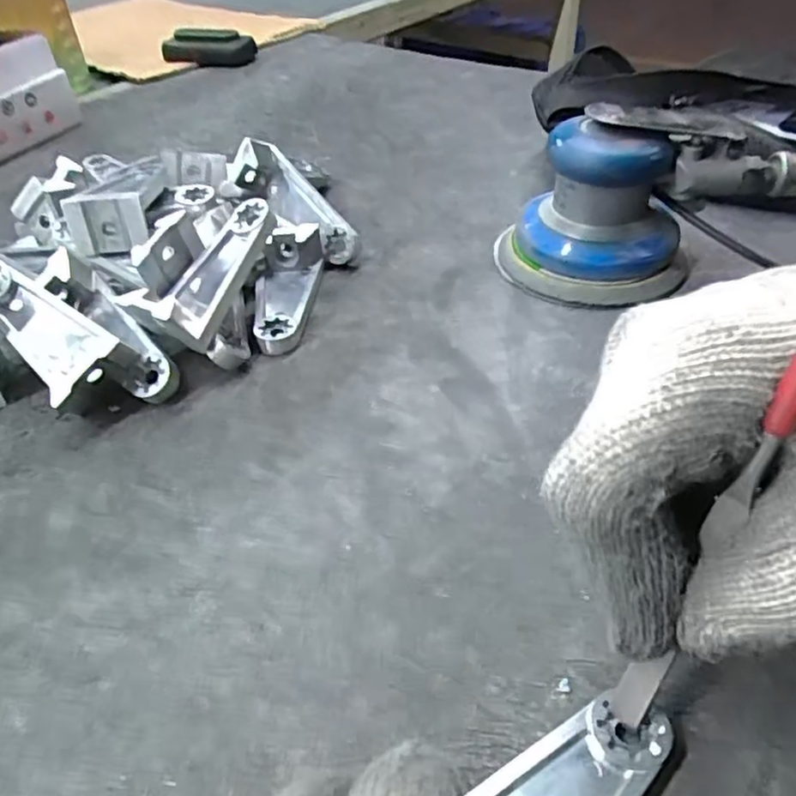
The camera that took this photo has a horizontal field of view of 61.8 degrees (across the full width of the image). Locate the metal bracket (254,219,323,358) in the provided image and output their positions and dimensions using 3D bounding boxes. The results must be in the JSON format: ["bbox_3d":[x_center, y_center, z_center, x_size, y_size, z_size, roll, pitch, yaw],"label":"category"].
[{"bbox_3d":[-0.068,-0.068,0.401,0.037,0.028,0.099,-2,42,1],"label":"metal bracket"}]

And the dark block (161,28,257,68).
[{"bbox_3d":[-0.222,-0.412,0.783,0.105,0.037,0.029,-1,42,2],"label":"dark block"}]

